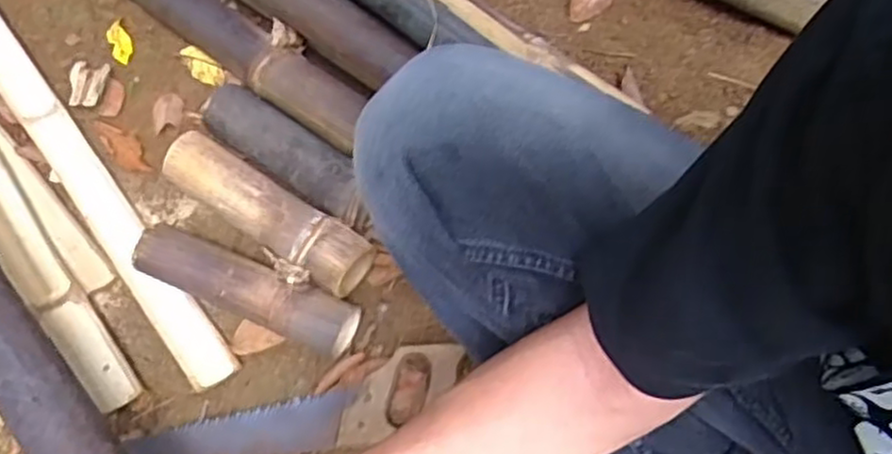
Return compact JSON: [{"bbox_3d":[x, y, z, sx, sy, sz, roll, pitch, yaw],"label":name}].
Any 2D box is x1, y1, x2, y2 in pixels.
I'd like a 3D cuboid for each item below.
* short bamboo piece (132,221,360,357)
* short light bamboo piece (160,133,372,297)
[{"bbox_3d":[-0.210,0.065,0.756,0.236,0.054,0.061,22,68,8],"label":"short bamboo piece"},{"bbox_3d":[-0.200,-0.011,0.791,0.255,0.067,0.072,32,69,12],"label":"short light bamboo piece"}]

